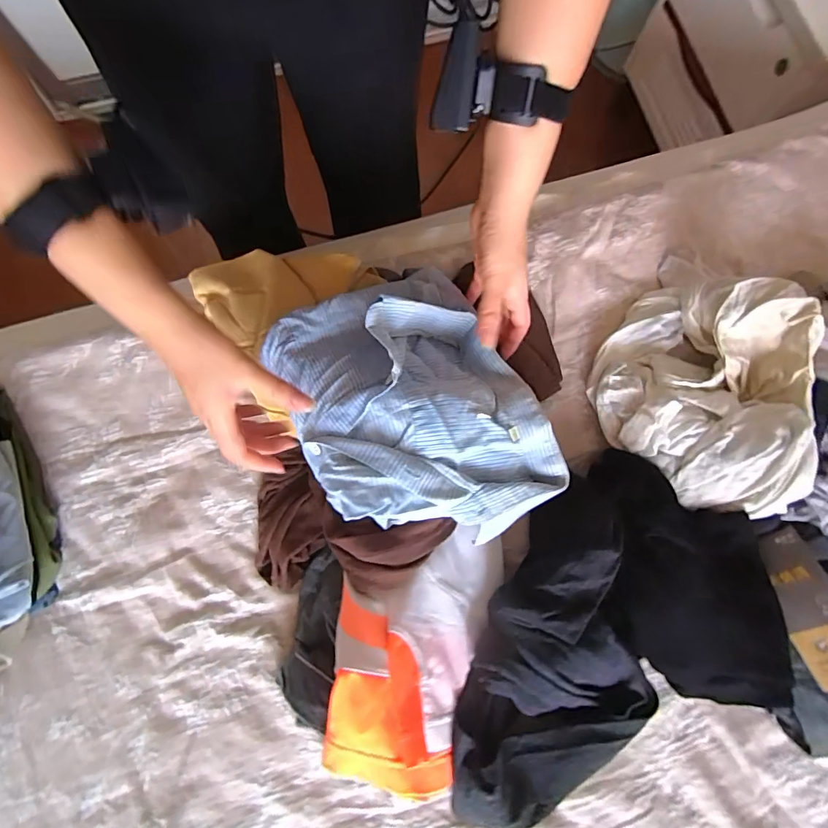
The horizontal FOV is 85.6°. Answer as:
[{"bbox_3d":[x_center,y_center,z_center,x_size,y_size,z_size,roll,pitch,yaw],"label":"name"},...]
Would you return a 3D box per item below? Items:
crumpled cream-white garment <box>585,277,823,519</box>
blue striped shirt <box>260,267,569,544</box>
[{"bbox_3d":[0.290,-0.025,0.438,0.194,0.100,0.194,0,79,-1],"label":"crumpled cream-white garment"},{"bbox_3d":[0.001,-0.004,0.381,0.200,0.076,0.241,-27,80,-6],"label":"blue striped shirt"}]

